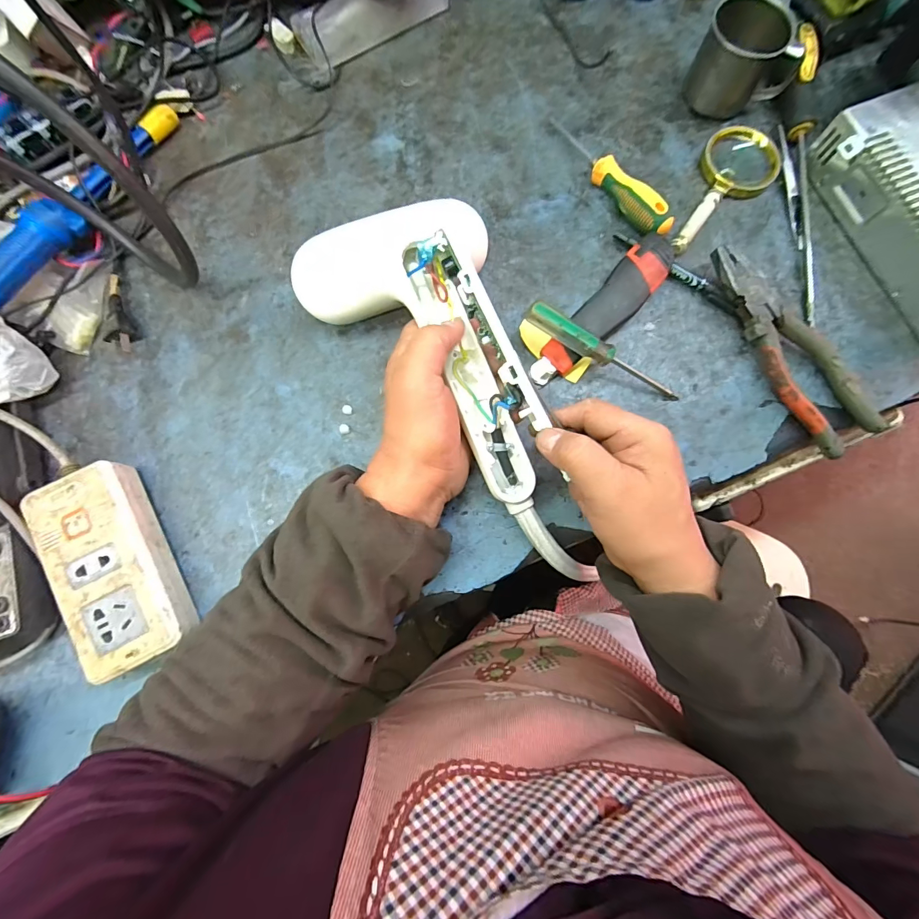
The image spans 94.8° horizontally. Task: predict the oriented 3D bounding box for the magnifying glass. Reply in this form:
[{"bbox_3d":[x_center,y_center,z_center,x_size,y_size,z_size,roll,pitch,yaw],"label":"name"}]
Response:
[{"bbox_3d":[0.230,-0.246,0.386,0.067,0.018,0.137,44,83,7],"label":"magnifying glass"}]

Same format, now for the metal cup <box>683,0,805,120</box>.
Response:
[{"bbox_3d":[0.257,-0.358,0.383,0.084,0.066,0.059,37,82,6],"label":"metal cup"}]

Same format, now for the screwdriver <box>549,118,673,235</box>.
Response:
[{"bbox_3d":[0.135,-0.261,0.384,0.022,0.031,0.156,-32,82,-6],"label":"screwdriver"}]

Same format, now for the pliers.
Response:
[{"bbox_3d":[0.271,-0.094,0.357,0.053,0.023,0.189,-35,82,-6],"label":"pliers"}]

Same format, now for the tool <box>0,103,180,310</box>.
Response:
[{"bbox_3d":[-0.322,-0.223,0.361,0.031,0.040,0.234,31,81,5],"label":"tool"}]

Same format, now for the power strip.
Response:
[{"bbox_3d":[-0.255,0.080,0.317,0.068,0.038,0.144,-29,81,-5],"label":"power strip"}]

